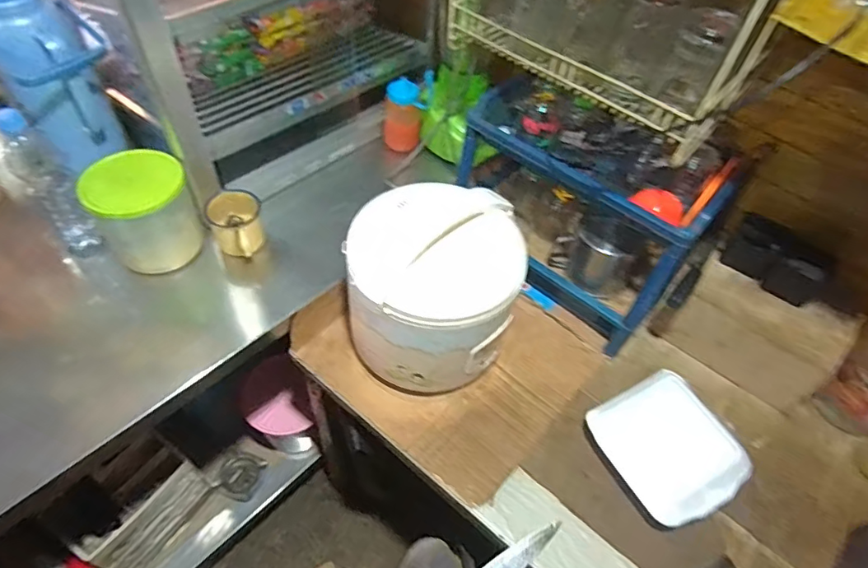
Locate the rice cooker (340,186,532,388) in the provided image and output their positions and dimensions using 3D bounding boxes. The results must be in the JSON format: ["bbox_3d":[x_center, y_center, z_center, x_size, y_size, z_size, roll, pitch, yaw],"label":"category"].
[{"bbox_3d":[-0.001,0.009,0.794,0.234,0.228,0.221,15,52,7],"label":"rice cooker"}]

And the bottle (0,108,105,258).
[{"bbox_3d":[-0.579,-0.149,0.789,0.063,0.251,0.058,-31,60,-26],"label":"bottle"}]

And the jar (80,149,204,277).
[{"bbox_3d":[-0.453,-0.112,0.831,0.146,0.158,0.116,-22,57,-21],"label":"jar"}]

